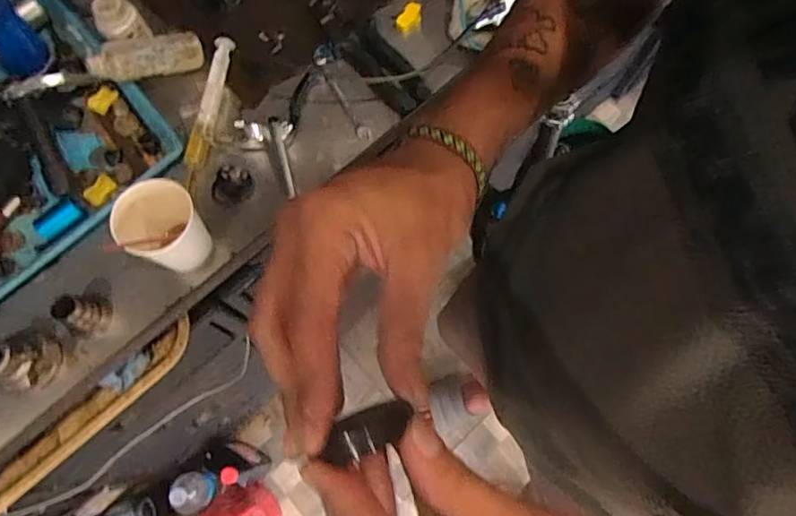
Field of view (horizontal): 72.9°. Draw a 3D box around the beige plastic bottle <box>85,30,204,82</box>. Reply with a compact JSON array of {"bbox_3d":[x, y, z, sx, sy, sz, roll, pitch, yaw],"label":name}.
[{"bbox_3d":[-0.265,-0.213,0.569,0.112,0.029,0.033,-24,72,-30],"label":"beige plastic bottle"}]

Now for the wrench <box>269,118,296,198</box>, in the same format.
[{"bbox_3d":[-0.121,-0.106,0.568,0.014,0.013,0.099,-13,85,-5],"label":"wrench"}]

